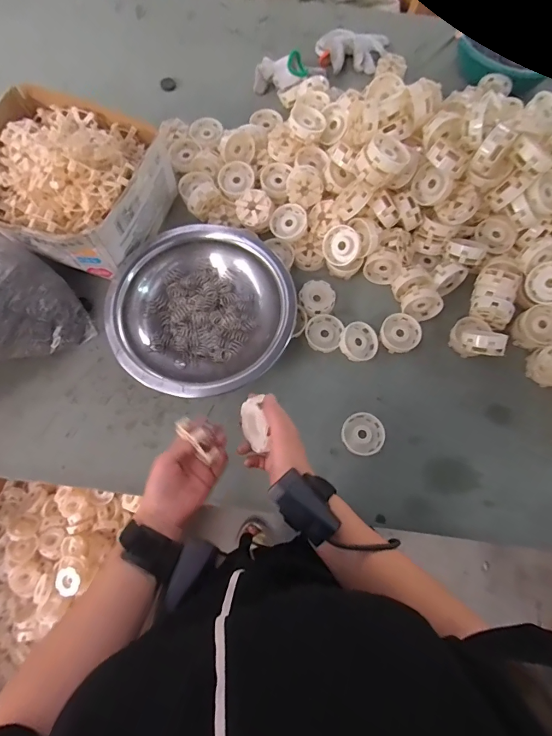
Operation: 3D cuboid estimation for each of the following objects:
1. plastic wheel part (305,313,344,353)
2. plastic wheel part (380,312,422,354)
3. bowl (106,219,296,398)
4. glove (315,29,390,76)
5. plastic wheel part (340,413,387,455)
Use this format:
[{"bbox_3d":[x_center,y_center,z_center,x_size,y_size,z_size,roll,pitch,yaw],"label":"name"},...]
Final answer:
[{"bbox_3d":[0.086,-0.065,0.685,0.063,0.019,0.068,0,73,-1],"label":"plastic wheel part"},{"bbox_3d":[0.219,-0.062,0.686,0.067,0.022,0.067,0,73,-1],"label":"plastic wheel part"},{"bbox_3d":[-0.128,-0.105,0.671,0.295,0.067,0.309,0,73,-1],"label":"bowl"},{"bbox_3d":[0.189,-0.726,0.898,0.179,0.048,0.101,-11,73,-4],"label":"glove"},{"bbox_3d":[0.145,0.111,0.649,0.067,0.030,0.070,0,73,-1],"label":"plastic wheel part"}]

